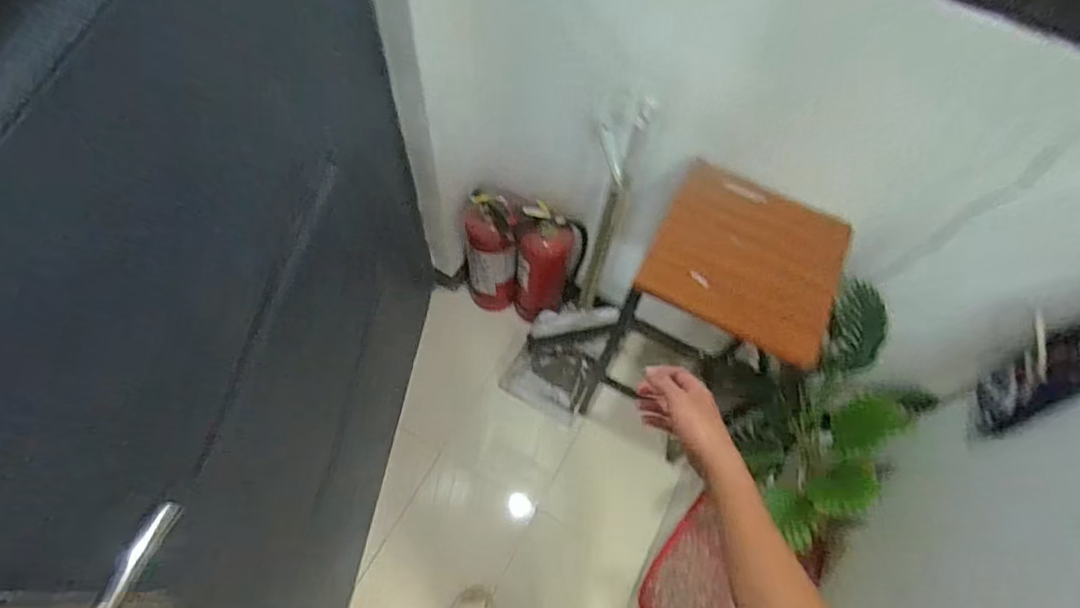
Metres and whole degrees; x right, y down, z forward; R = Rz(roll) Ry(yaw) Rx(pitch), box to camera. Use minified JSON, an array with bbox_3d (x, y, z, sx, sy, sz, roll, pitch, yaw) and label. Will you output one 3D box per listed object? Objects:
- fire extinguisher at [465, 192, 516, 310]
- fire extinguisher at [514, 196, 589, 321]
[{"bbox_3d":[-0.133,-0.129,1.476,0.139,0.448,0.138,-7,63,-5],"label":"fire extinguisher"},{"bbox_3d":[0.025,-0.104,1.447,0.175,0.407,0.139,7,63,2],"label":"fire extinguisher"}]

